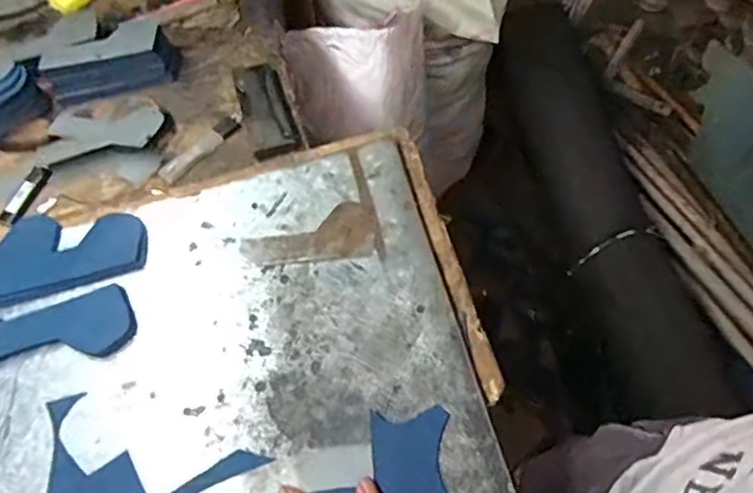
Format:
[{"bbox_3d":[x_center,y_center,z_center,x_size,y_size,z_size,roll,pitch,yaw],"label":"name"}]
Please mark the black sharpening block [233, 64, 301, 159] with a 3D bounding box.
[{"bbox_3d":[-0.138,-0.172,0.734,0.054,0.026,0.161,-15,59,-8],"label":"black sharpening block"}]

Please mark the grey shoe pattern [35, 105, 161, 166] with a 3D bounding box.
[{"bbox_3d":[-0.334,-0.139,0.718,0.149,0.013,0.062,-8,70,7],"label":"grey shoe pattern"}]

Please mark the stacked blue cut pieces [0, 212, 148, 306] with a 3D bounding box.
[{"bbox_3d":[-0.358,0.013,0.620,0.232,0.016,0.090,-9,58,-4],"label":"stacked blue cut pieces"}]

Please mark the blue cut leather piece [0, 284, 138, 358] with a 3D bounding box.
[{"bbox_3d":[-0.350,0.100,0.561,0.239,0.015,0.067,-17,59,-9],"label":"blue cut leather piece"}]

